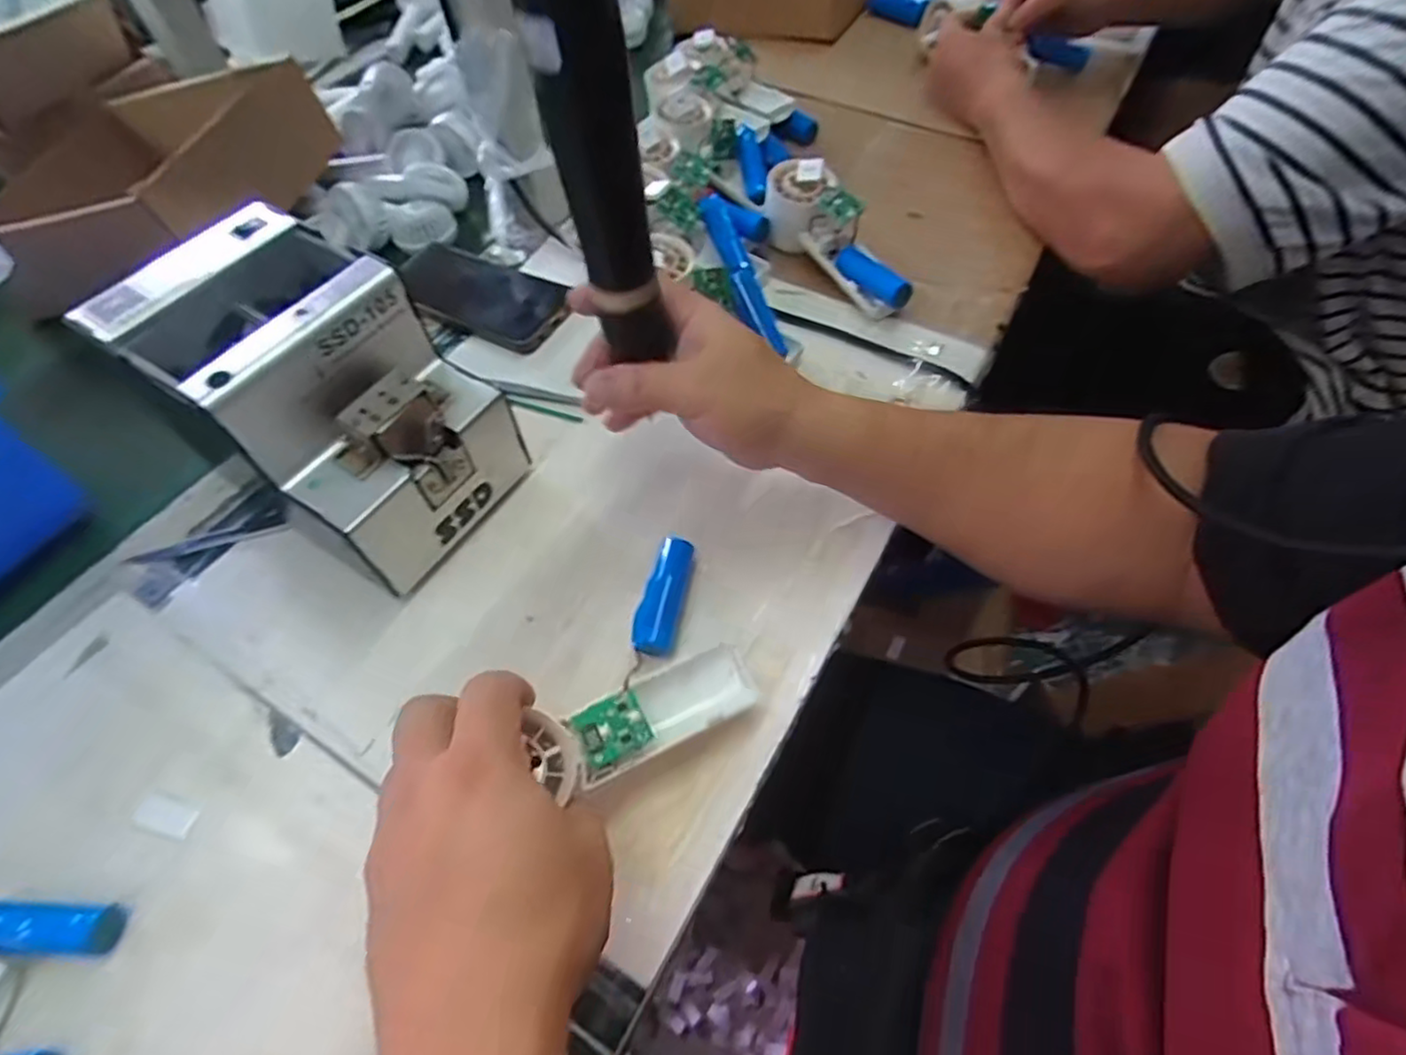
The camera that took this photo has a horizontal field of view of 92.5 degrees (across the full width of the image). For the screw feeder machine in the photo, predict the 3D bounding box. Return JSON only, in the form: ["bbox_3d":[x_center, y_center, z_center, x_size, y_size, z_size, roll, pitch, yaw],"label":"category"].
[{"bbox_3d":[-0.225,-0.074,0.414,0.172,0.151,0.123,28,61,19],"label":"screw feeder machine"}]

